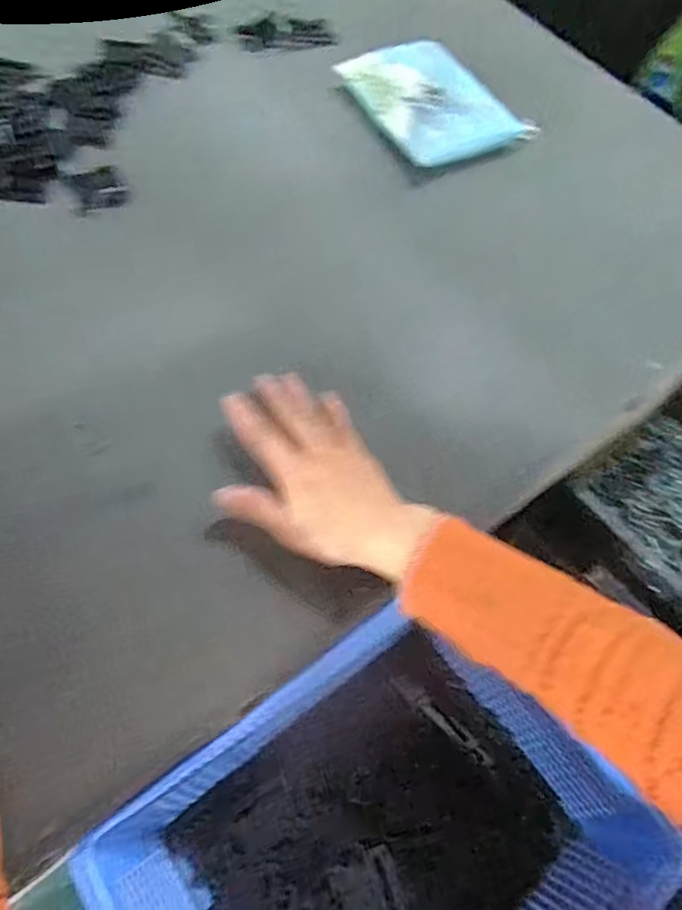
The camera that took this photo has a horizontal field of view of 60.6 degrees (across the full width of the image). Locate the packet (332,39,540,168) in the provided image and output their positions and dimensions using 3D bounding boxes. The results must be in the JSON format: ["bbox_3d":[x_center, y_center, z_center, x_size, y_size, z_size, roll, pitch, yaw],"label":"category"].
[{"bbox_3d":[0.087,-0.345,0.564,0.107,0.031,0.196,-24,68,-13],"label":"packet"}]

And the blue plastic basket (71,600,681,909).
[{"bbox_3d":[0.022,0.255,0.377,0.284,0.094,0.211,-28,69,-15],"label":"blue plastic basket"}]

